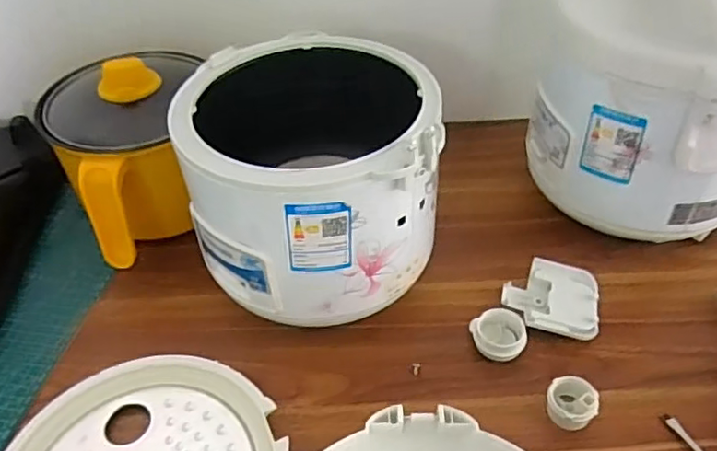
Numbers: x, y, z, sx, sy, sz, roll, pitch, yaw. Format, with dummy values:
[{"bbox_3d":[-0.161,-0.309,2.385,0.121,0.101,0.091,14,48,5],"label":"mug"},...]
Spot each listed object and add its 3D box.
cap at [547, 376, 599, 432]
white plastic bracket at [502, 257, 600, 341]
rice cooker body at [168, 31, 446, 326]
[{"bbox_3d":[0.158,0.132,0.445,0.036,0.026,0.030,20,46,25],"label":"cap"},{"bbox_3d":[0.169,0.062,0.525,0.078,0.016,0.070,8,42,13],"label":"white plastic bracket"},{"bbox_3d":[-0.039,-0.044,0.507,0.200,0.150,0.207,-11,41,-9],"label":"rice cooker body"}]

